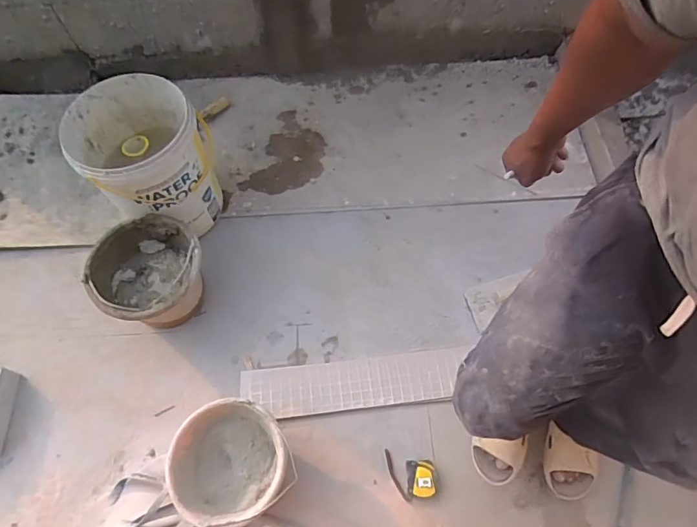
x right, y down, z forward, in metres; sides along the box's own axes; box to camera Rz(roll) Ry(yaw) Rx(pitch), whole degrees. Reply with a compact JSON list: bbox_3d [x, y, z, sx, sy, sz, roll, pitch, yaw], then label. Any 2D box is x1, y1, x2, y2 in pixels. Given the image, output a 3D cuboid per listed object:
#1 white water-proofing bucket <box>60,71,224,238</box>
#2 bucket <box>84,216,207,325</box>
[{"bbox_3d":[-0.522,-0.267,1.239,0.292,0.305,0.308,-1,63,2],"label":"white water-proofing bucket"},{"bbox_3d":[-0.483,0.044,1.196,0.252,0.212,0.251,-1,63,2],"label":"bucket"}]

